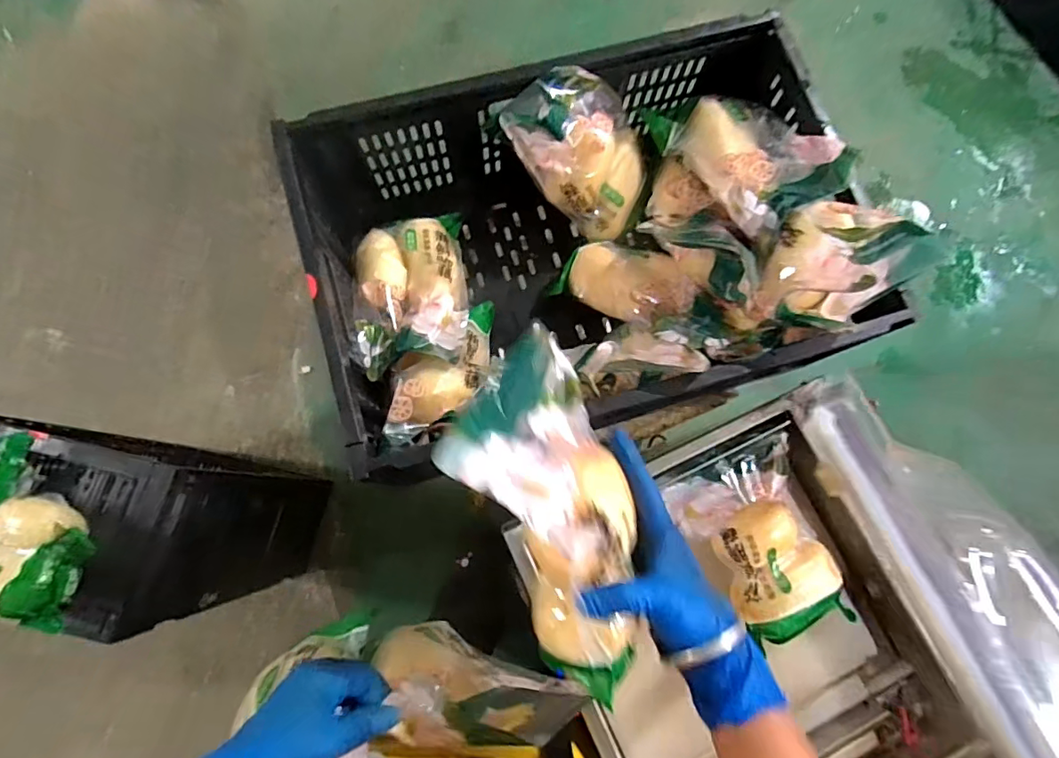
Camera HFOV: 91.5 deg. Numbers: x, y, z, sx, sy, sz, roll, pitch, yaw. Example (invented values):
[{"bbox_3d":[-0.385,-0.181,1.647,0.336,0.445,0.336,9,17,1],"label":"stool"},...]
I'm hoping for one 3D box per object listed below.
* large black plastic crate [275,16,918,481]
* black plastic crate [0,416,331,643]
[{"bbox_3d":[0.062,-0.154,0.634,0.581,0.256,0.401,-15,78,-5],"label":"large black plastic crate"},{"bbox_3d":[-0.705,0.242,0.959,0.437,0.614,0.230,14,77,1],"label":"black plastic crate"}]

